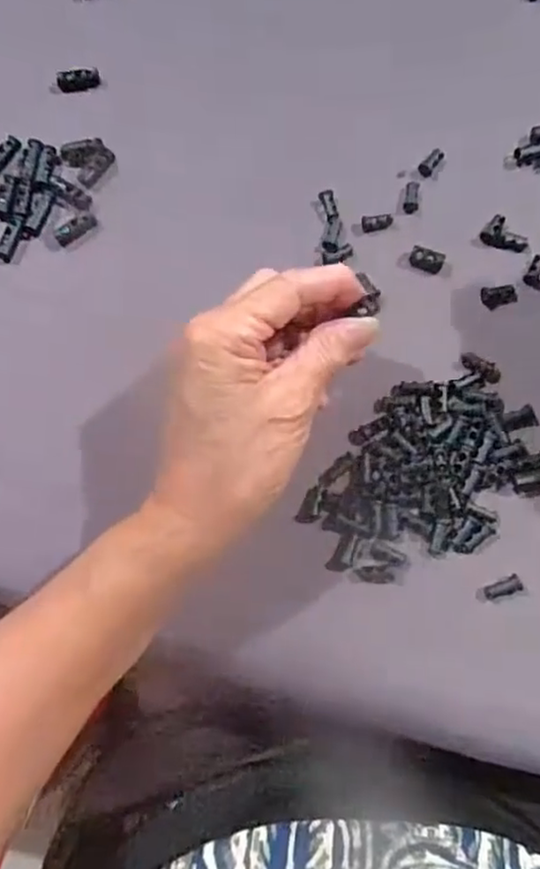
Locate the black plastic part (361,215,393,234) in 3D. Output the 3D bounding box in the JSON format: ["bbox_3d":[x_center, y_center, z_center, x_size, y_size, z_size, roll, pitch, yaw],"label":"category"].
[{"bbox_3d":[0.058,-0.115,0.353,0.017,0.006,0.008,-17,73,-3],"label":"black plastic part"}]

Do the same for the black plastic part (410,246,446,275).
[{"bbox_3d":[0.083,-0.092,0.344,0.017,0.008,0.009,16,74,6],"label":"black plastic part"}]

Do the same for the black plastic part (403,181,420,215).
[{"bbox_3d":[0.078,-0.130,0.358,0.008,0.004,0.019,7,74,4],"label":"black plastic part"}]

